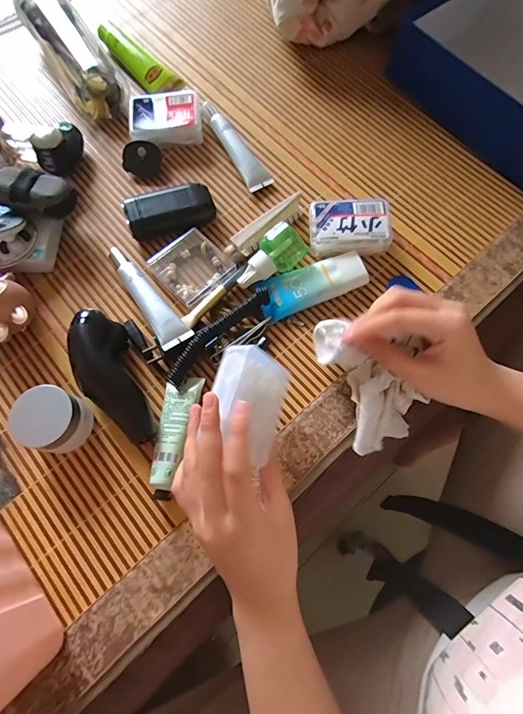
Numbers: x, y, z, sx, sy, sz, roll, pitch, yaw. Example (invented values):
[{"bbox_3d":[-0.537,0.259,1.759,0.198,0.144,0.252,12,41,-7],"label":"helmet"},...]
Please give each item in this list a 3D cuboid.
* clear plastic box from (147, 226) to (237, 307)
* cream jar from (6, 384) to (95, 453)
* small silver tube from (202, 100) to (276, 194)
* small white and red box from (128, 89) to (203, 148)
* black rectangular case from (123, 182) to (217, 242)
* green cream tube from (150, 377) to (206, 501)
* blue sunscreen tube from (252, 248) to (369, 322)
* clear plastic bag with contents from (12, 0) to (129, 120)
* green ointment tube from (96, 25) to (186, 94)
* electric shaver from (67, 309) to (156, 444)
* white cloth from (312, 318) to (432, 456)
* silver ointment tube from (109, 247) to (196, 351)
[{"bbox_3d":[-0.075,-0.100,0.415,0.070,0.014,0.072,-42,77,-11],"label":"clear plastic box"},{"bbox_3d":[-0.184,0.055,0.340,0.046,0.051,0.051,24,75,8],"label":"cream jar"},{"bbox_3d":[-0.032,-0.261,0.472,0.029,0.018,0.134,-29,75,-8],"label":"small silver tube"},{"bbox_3d":[-0.119,-0.296,0.477,0.086,0.031,0.058,-7,73,-1],"label":"small white and red box"},{"bbox_3d":[-0.104,-0.167,0.437,0.097,0.030,0.044,-20,74,-5],"label":"black rectangular case"},{"bbox_3d":[-0.083,0.067,0.344,0.033,0.022,0.109,12,74,5],"label":"green cream tube"},{"bbox_3d":[0.052,-0.079,0.409,0.113,0.020,0.049,-21,74,-5],"label":"blue sunscreen tube"},{"bbox_3d":[-0.245,-0.399,0.499,0.074,0.057,0.199,-32,75,-8],"label":"clear plastic bag with contents"},{"bbox_3d":[-0.162,-0.394,0.510,0.040,0.025,0.148,-37,76,-10],"label":"green ointment tube"},{"bbox_3d":[-0.139,0.019,0.353,0.047,0.048,0.128,-22,72,-7],"label":"electric shaver"},{"bbox_3d":[0.089,0.027,0.346,0.071,0.047,0.131,-35,91,-9],"label":"white cloth"},{"bbox_3d":[-0.118,-0.063,0.392,0.030,0.026,0.134,-37,76,-9],"label":"silver ointment tube"}]

